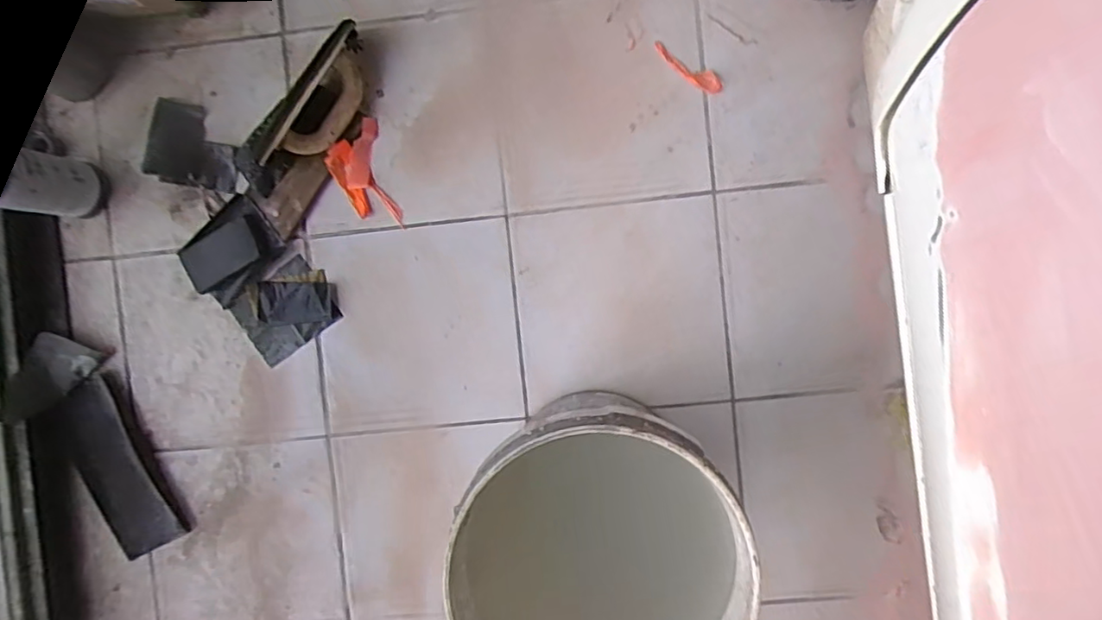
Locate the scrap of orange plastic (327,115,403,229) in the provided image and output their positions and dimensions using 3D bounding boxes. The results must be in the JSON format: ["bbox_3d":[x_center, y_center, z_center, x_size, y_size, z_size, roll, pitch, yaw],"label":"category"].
[{"bbox_3d":[-0.279,-0.199,0.904,0.082,0.023,0.158,-18,92,2],"label":"scrap of orange plastic"}]

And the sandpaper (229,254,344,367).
[{"bbox_3d":[-0.398,-0.001,0.919,0.145,0.012,0.117,-34,91,3],"label":"sandpaper"}]

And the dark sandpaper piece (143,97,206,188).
[{"bbox_3d":[-0.554,-0.249,0.902,0.083,0.009,0.122,8,87,1],"label":"dark sandpaper piece"}]

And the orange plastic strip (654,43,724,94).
[{"bbox_3d":[0.199,-0.351,0.890,0.114,0.007,0.032,29,93,0],"label":"orange plastic strip"}]

